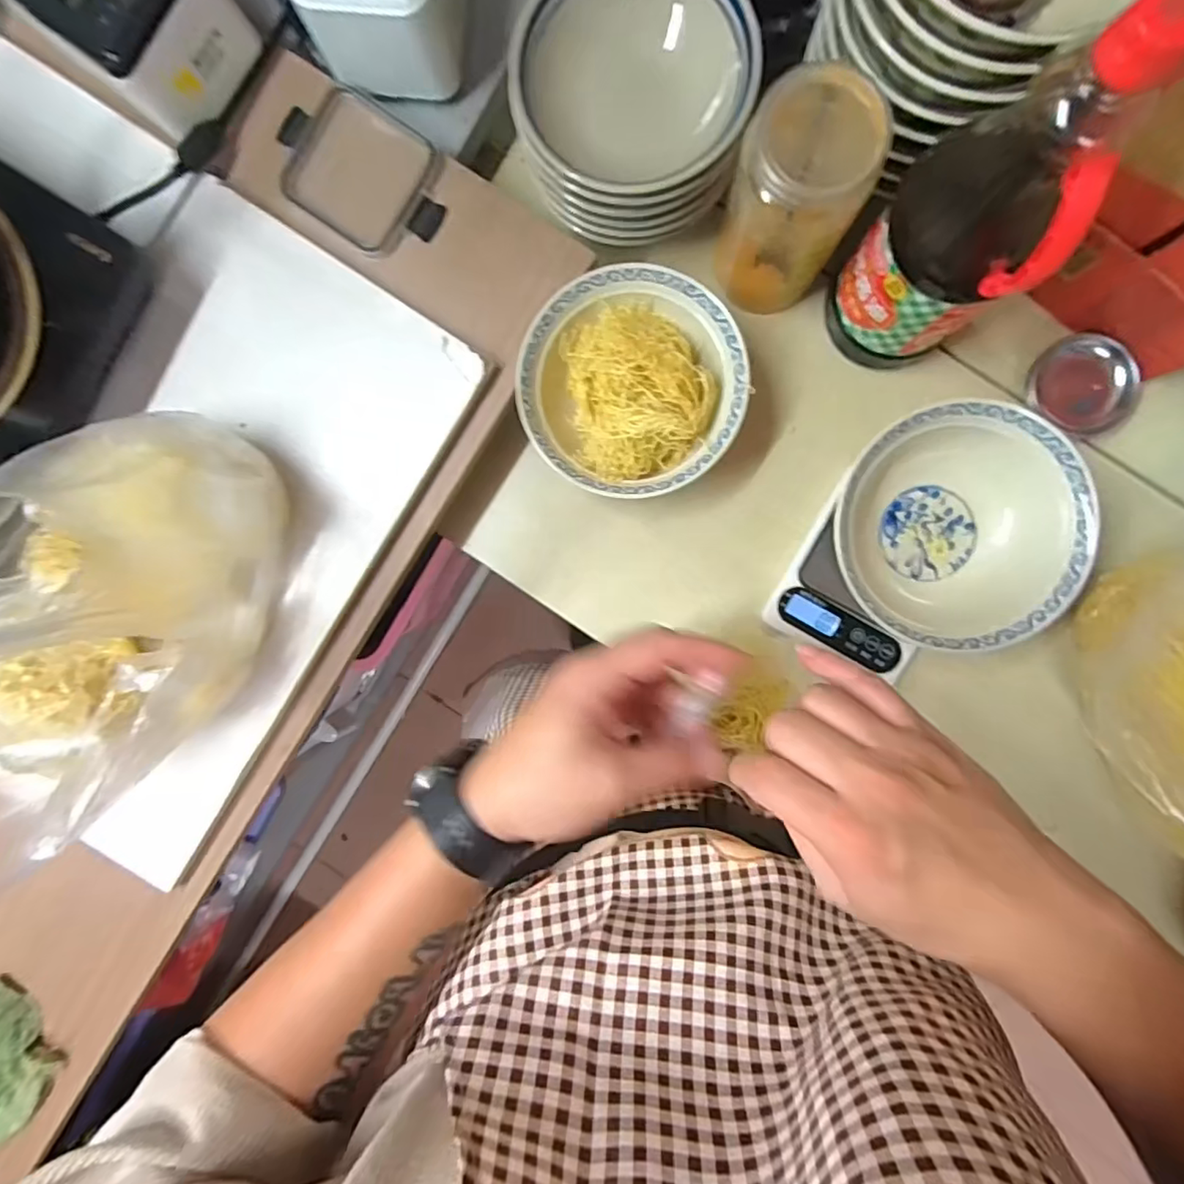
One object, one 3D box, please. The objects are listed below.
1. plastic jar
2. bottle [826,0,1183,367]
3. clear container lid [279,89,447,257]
[{"bbox_3d":[0.153,-0.297,0.452,0.091,0.166,0.079,40,95,1],"label":"plastic jar"},{"bbox_3d":[0.246,-0.242,0.393,0.095,0.272,0.083,31,95,2],"label":"bottle"},{"bbox_3d":[-0.191,-0.348,0.487,0.145,0.010,0.102,34,95,2],"label":"clear container lid"}]

